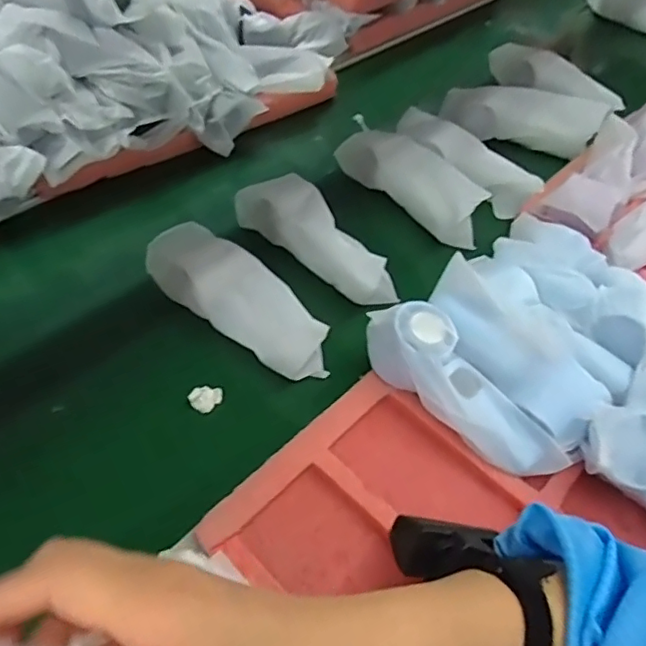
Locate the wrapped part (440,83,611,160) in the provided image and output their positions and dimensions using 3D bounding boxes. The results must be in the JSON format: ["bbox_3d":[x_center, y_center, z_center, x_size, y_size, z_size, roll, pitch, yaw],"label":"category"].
[{"bbox_3d":[0.258,-0.278,0.741,0.198,0.076,0.052,20,52,12],"label":"wrapped part"}]

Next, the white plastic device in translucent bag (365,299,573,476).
[{"bbox_3d":[0.106,0.054,0.442,0.053,0.063,0.171,-31,60,-27],"label":"white plastic device in translucent bag"}]

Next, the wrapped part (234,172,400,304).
[{"bbox_3d":[-0.003,-0.090,0.575,0.065,0.045,0.195,-36,62,-29],"label":"wrapped part"}]

